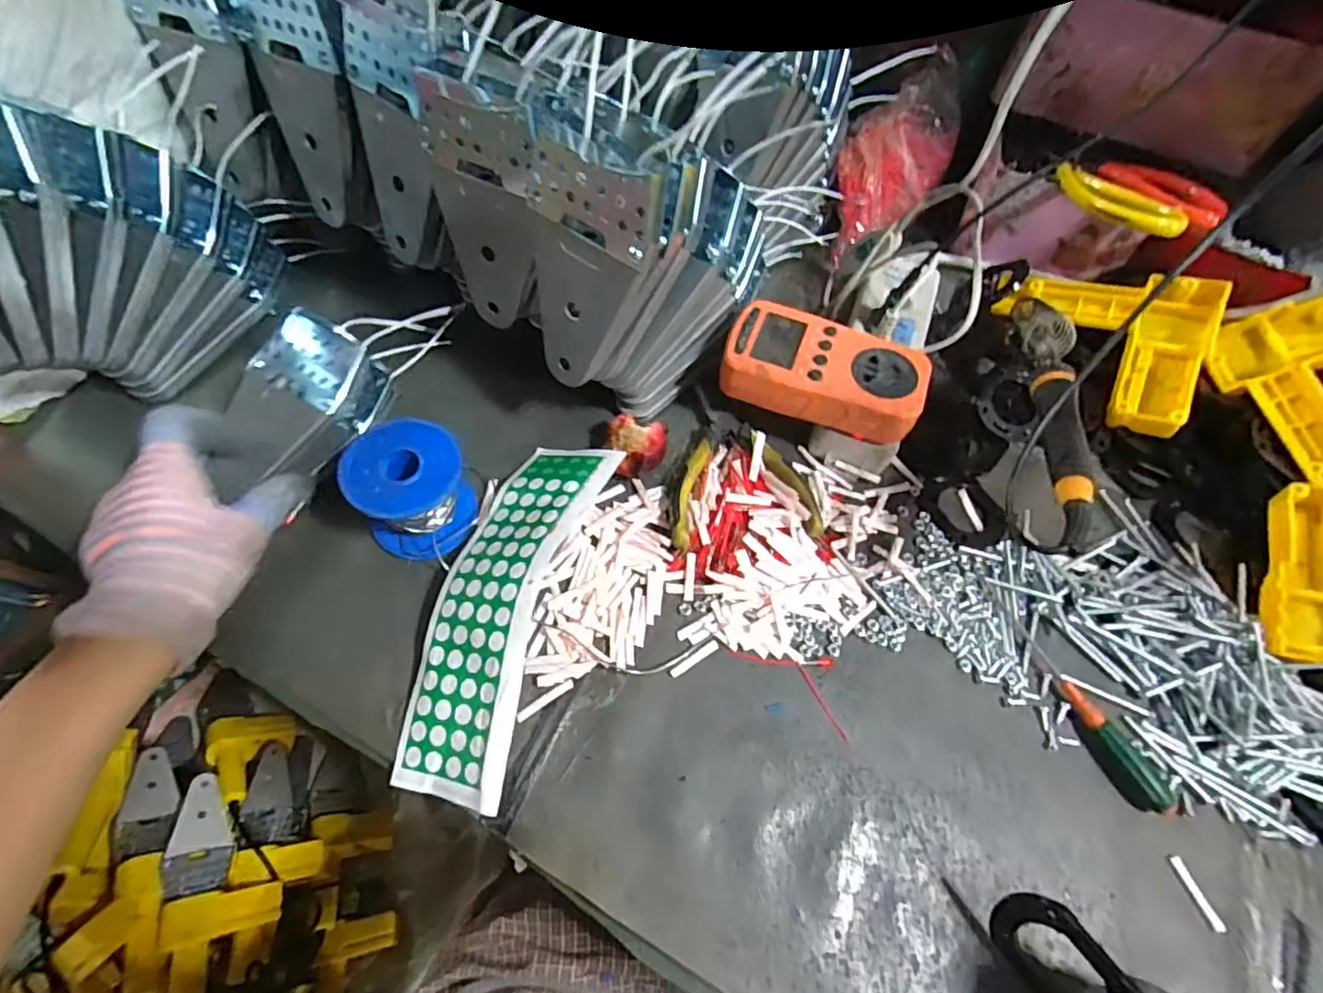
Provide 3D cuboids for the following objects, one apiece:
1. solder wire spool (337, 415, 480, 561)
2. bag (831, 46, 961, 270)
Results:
[{"bbox_3d":[-0.146,-0.003,0.357,0.062,0.061,0.062,1,63,-3],"label":"solder wire spool"},{"bbox_3d":[0.193,-0.279,0.502,0.079,0.078,0.183,31,85,12],"label":"bag"}]

